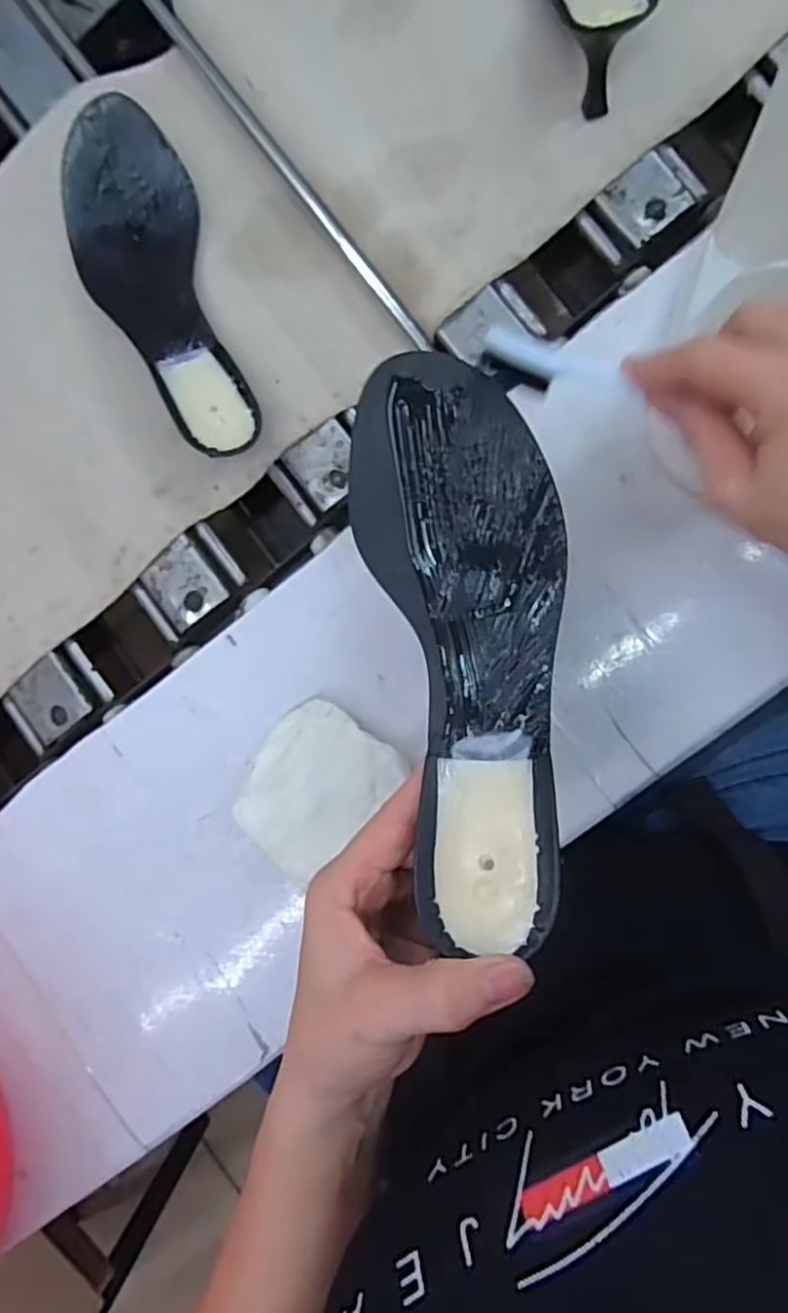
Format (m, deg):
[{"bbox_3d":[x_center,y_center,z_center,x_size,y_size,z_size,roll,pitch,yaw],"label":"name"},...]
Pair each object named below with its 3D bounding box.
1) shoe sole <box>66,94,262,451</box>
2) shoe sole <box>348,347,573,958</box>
[{"bbox_3d":[-0.167,-0.251,0.459,0.095,0.052,0.276,-19,90,6],"label":"shoe sole"},{"bbox_3d":[0.033,-0.019,0.301,0.091,0.029,0.266,-8,66,8],"label":"shoe sole"}]

